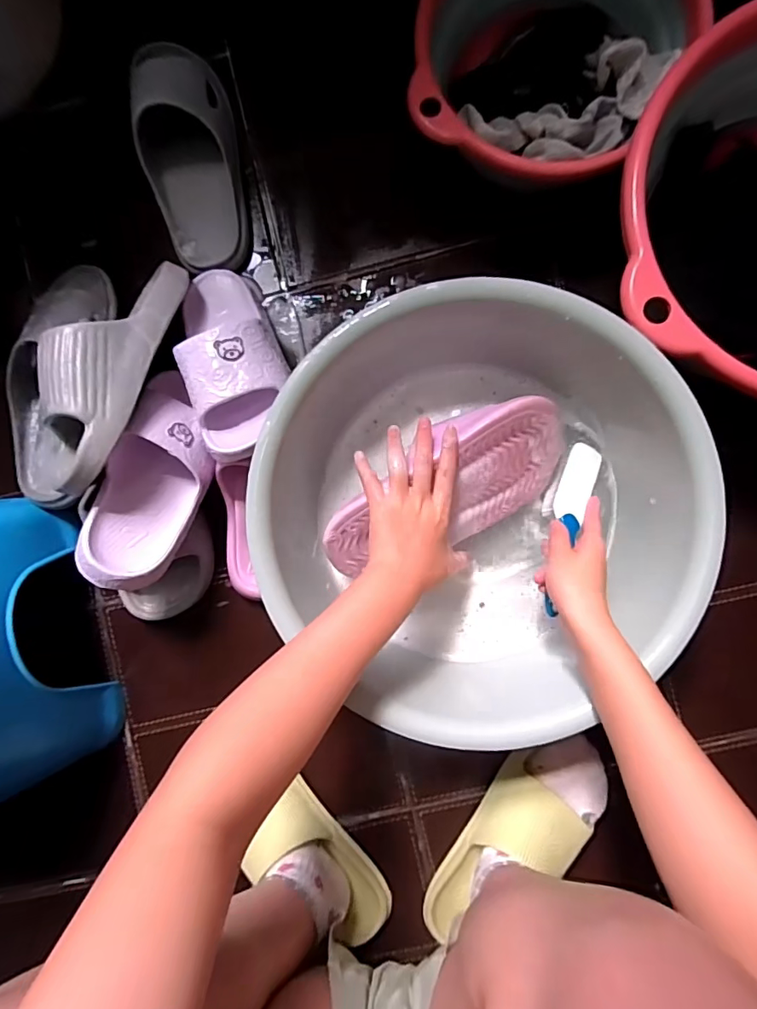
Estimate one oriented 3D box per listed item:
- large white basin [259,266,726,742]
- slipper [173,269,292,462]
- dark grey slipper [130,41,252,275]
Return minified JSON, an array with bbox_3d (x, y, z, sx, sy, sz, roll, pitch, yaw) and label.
[{"bbox_3d":[0.088,-0.015,0.493,0.381,0.185,0.344,-8,88,4],"label":"large white basin"},{"bbox_3d":[-0.152,-0.162,0.498,0.099,0.065,0.238,-16,65,4],"label":"slipper"},{"bbox_3d":[-0.214,-0.399,0.549,0.102,0.061,0.258,-9,88,4],"label":"dark grey slipper"}]

